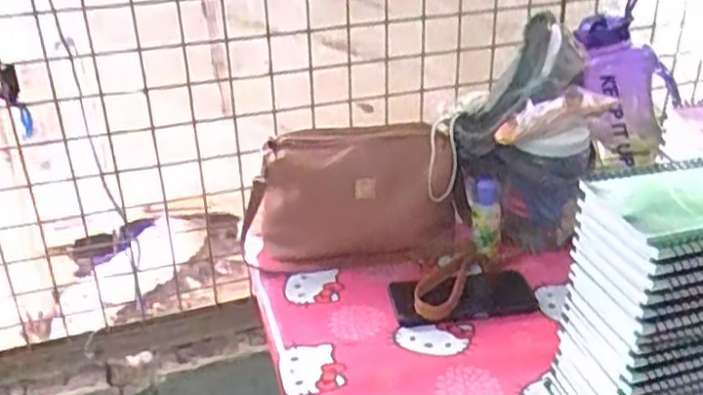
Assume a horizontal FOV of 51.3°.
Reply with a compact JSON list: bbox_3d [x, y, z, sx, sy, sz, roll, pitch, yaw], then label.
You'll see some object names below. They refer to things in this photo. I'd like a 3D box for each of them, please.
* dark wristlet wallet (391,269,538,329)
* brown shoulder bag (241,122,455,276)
[{"bbox_3d":[0.131,0.117,0.877,0.162,0.017,0.090,-5,28,-6],"label":"dark wristlet wallet"},{"bbox_3d":[-0.004,-0.003,0.953,0.268,0.154,0.103,-10,29,-14],"label":"brown shoulder bag"}]

